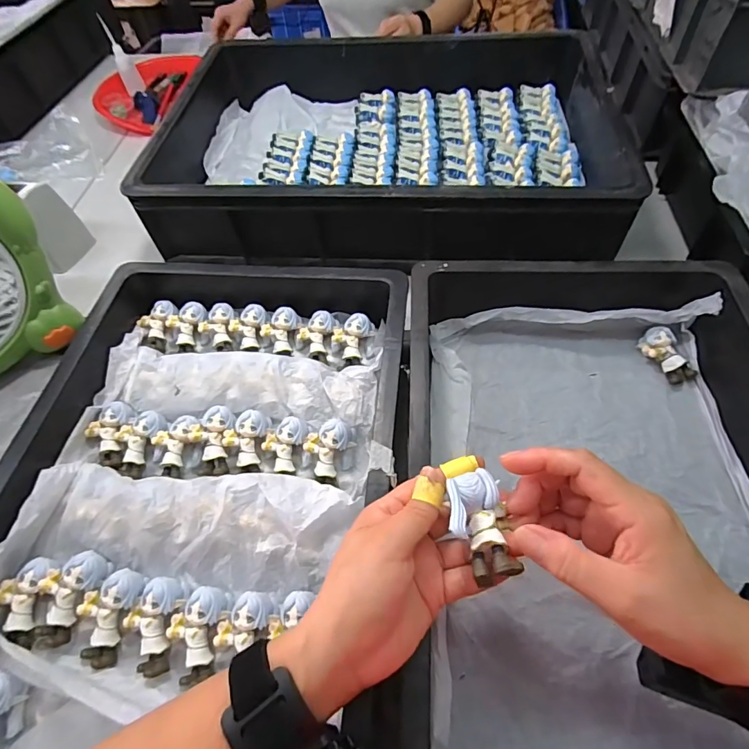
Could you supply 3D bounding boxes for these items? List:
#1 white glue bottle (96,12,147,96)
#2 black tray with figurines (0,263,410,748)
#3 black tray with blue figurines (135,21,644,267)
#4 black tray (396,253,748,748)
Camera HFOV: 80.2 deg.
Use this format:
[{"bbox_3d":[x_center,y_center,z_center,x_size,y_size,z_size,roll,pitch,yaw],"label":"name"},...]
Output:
[{"bbox_3d":[-0.469,-0.592,0.826,0.036,0.109,0.032,-23,57,-12],"label":"white glue bottle"},{"bbox_3d":[-0.142,0.087,0.369,0.315,0.062,0.443,5,56,6],"label":"black tray with figurines"},{"bbox_3d":[0.010,-0.312,0.613,0.575,0.105,0.419,2,56,4],"label":"black tray with blue figurines"},{"bbox_3d":[0.178,0.094,0.359,0.305,0.096,0.443,2,56,5],"label":"black tray"}]

